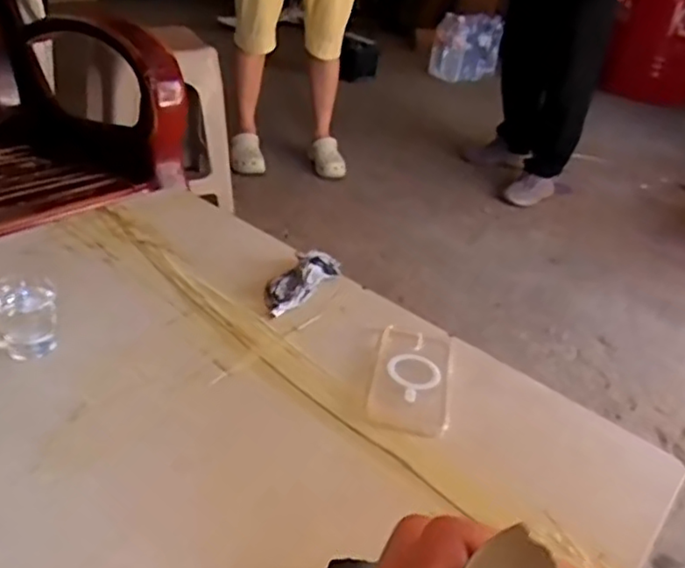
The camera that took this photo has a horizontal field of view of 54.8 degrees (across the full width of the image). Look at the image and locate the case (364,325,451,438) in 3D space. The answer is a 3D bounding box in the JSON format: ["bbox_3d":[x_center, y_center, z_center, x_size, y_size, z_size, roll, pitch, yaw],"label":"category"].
[{"bbox_3d":[0.073,0.097,0.702,0.080,0.007,0.161,11,32,4],"label":"case"}]

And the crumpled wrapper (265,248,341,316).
[{"bbox_3d":[-0.055,-0.006,0.822,0.053,0.023,0.125,24,35,24],"label":"crumpled wrapper"}]

